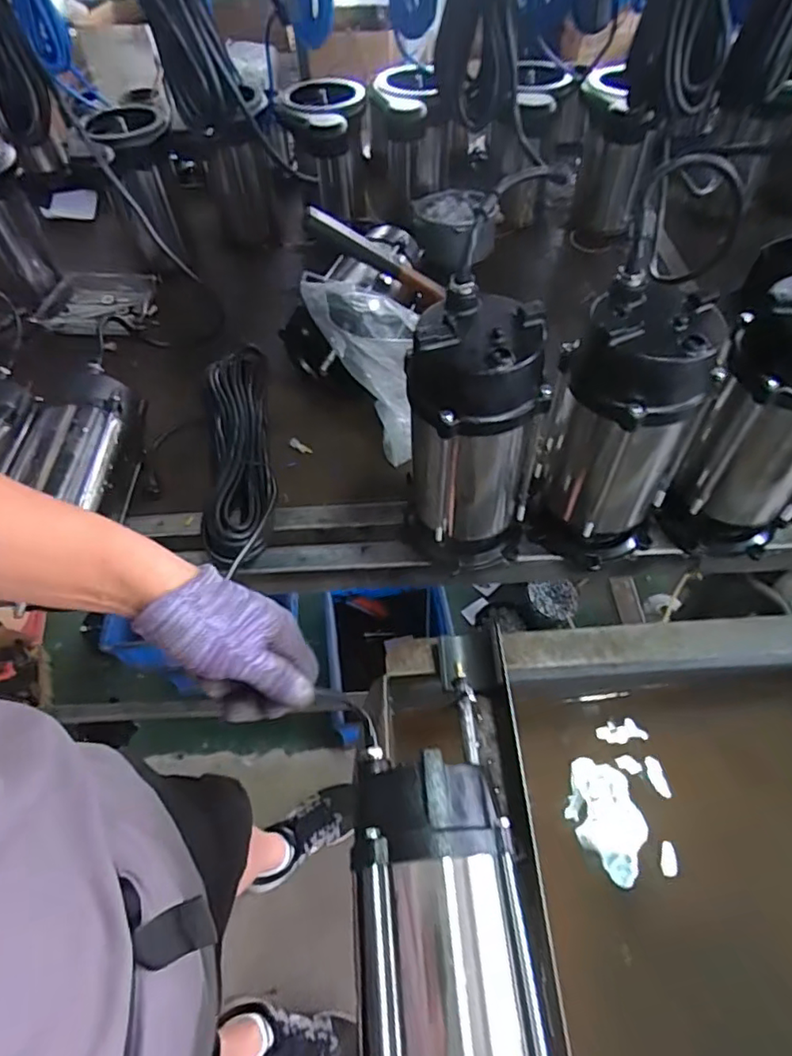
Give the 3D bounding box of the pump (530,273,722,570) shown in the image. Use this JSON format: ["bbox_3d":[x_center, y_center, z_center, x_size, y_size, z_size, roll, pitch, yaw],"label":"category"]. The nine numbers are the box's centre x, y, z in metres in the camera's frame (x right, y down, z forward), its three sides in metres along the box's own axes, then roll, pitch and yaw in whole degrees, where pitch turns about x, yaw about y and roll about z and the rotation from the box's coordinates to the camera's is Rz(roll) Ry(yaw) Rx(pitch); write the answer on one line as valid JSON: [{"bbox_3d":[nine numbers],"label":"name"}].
[{"bbox_3d":[0.225,-0.087,0.592,0.140,0.287,0.118,24,59,19],"label":"pump"}]

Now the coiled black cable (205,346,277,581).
[{"bbox_3d":[-0.206,-0.100,0.768,0.082,0.052,0.370,-9,55,-4],"label":"coiled black cable"}]

